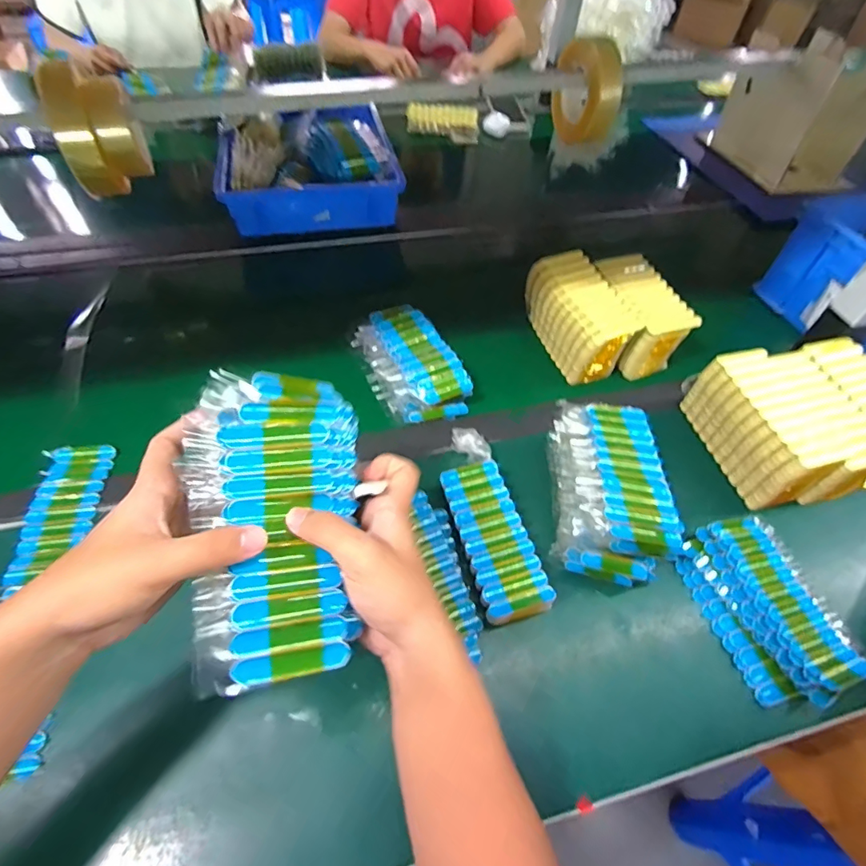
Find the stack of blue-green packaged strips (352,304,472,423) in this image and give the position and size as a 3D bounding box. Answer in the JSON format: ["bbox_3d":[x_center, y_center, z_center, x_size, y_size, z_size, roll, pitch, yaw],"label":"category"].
[{"bbox_3d":[-0.034,-0.094,0.614,0.103,0.041,0.182,-19,57,-17],"label":"stack of blue-green packaged strips"}]

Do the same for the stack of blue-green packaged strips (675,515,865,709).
[{"bbox_3d":[0.321,0.161,0.460,0.118,0.031,0.162,-9,55,-11],"label":"stack of blue-green packaged strips"}]

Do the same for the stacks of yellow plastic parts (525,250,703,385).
[{"bbox_3d":[0.233,-0.160,0.654,0.163,0.094,0.163,-13,56,-13],"label":"stacks of yellow plastic parts"}]

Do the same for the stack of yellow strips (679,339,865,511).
[{"bbox_3d":[0.431,-0.013,0.558,0.186,0.082,0.160,-9,55,-10],"label":"stack of yellow strips"}]

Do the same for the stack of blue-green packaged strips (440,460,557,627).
[{"bbox_3d":[0.059,0.106,0.482,0.064,0.032,0.155,-12,55,-12],"label":"stack of blue-green packaged strips"}]

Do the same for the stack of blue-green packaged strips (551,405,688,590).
[{"bbox_3d":[0.180,0.055,0.496,0.098,0.089,0.178,5,54,0],"label":"stack of blue-green packaged strips"}]

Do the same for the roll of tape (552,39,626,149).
[{"bbox_3d":[0.259,-0.587,0.832,0.044,0.144,0.164,-14,56,-14],"label":"roll of tape"}]

